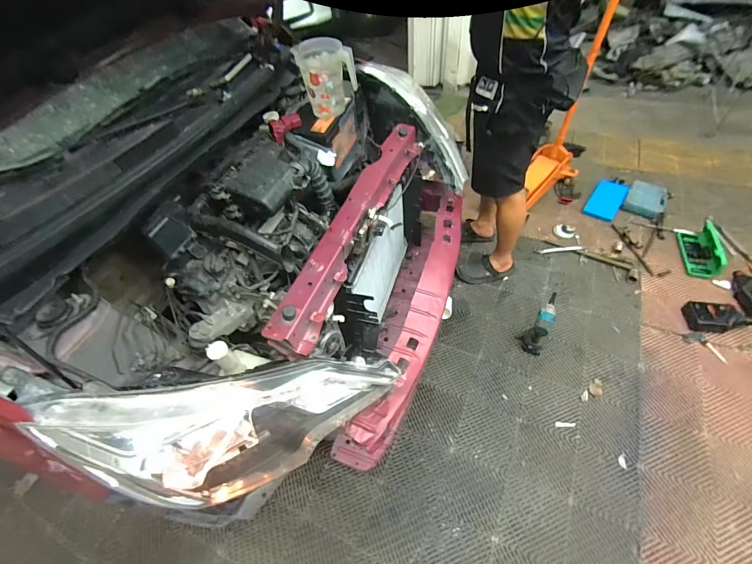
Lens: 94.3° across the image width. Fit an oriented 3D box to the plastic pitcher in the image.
[{"bbox_3d":[-0.156,-0.654,1.150,0.178,0.219,0.130,-9,50,-2],"label":"plastic pitcher"}]

